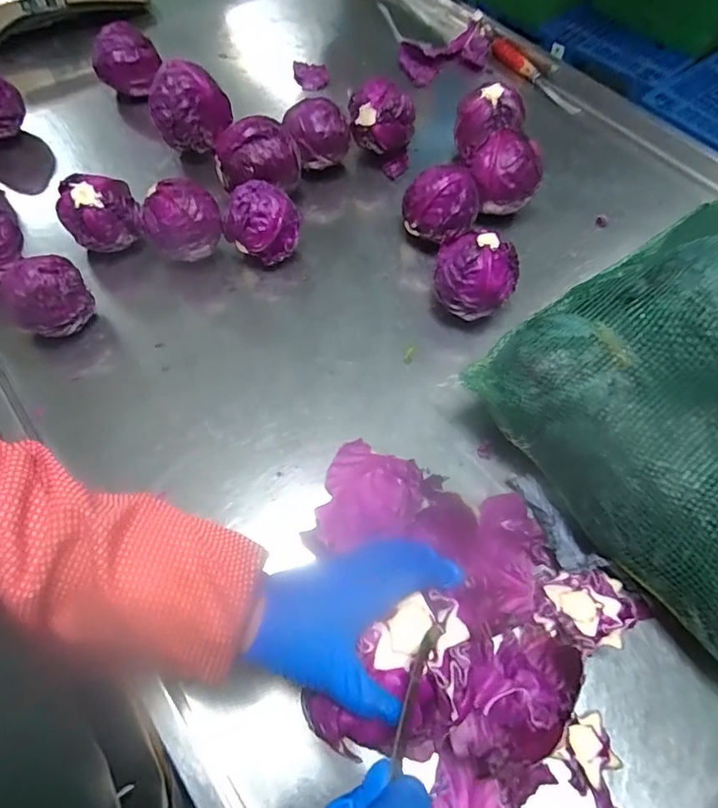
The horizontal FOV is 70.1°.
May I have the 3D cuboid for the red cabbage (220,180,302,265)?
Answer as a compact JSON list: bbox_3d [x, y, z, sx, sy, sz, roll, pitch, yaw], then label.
[{"bbox_3d":[-0.131,-0.246,0.721,0.086,0.105,0.079,0,61,0],"label":"red cabbage"}]

